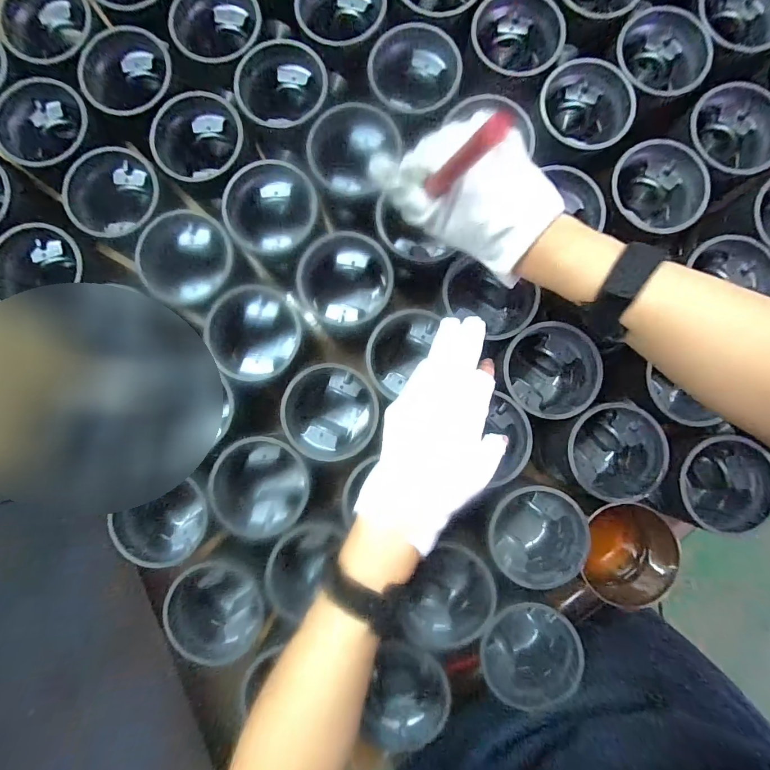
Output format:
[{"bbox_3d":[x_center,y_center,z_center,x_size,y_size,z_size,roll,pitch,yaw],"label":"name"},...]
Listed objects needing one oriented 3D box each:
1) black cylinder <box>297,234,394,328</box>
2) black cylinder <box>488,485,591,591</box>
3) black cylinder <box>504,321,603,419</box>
[{"bbox_3d":[-0.037,-0.099,0.392,0.076,0.073,0.080,0,86,2],"label":"black cylinder"},{"bbox_3d":[0.136,0.137,0.372,0.082,0.078,0.089,0,86,2],"label":"black cylinder"},{"bbox_3d":[0.157,-0.010,0.389,0.080,0.083,0.083,0,86,2],"label":"black cylinder"}]

